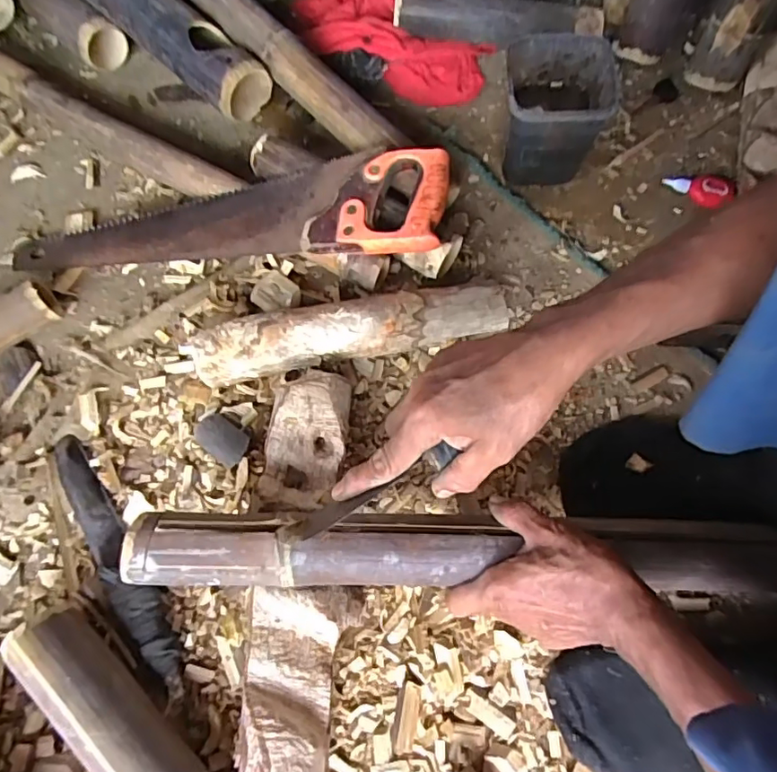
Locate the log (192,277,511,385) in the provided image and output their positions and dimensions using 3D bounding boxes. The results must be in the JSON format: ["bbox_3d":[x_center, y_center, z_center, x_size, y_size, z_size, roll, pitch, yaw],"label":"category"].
[{"bbox_3d":[-0.036,-0.054,0.579,0.319,0.062,0.056,-11,68,-3],"label":"log"}]

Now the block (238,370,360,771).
[{"bbox_3d":[-0.074,0.150,0.495,0.084,0.059,0.330,-1,67,1],"label":"block"}]

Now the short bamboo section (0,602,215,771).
[{"bbox_3d":[-0.199,0.289,0.441,0.270,0.063,0.057,40,74,16],"label":"short bamboo section"}]

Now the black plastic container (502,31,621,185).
[{"bbox_3d":[0.192,-0.319,0.652,0.121,0.128,0.141,3,68,2],"label":"black plastic container"}]

